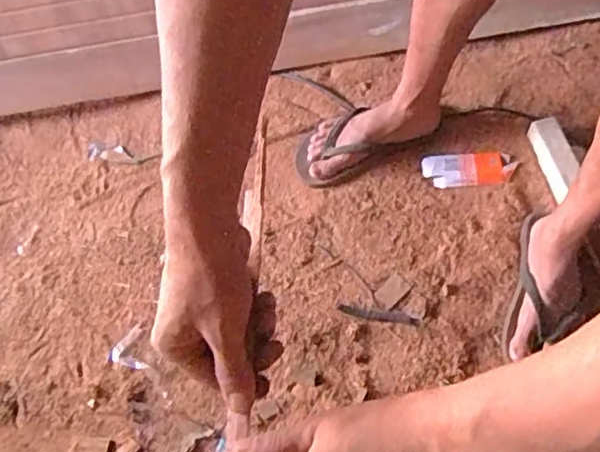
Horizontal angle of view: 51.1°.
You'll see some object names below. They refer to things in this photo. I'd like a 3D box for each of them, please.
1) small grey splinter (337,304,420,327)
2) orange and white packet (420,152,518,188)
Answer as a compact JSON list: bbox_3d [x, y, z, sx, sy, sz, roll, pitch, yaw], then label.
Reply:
[{"bbox_3d":[0.123,0.140,0.984,0.126,0.013,0.021,7,65,10],"label":"small grey splinter"},{"bbox_3d":[0.291,-0.099,1.081,0.156,0.011,0.061,-4,63,5],"label":"orange and white packet"}]

